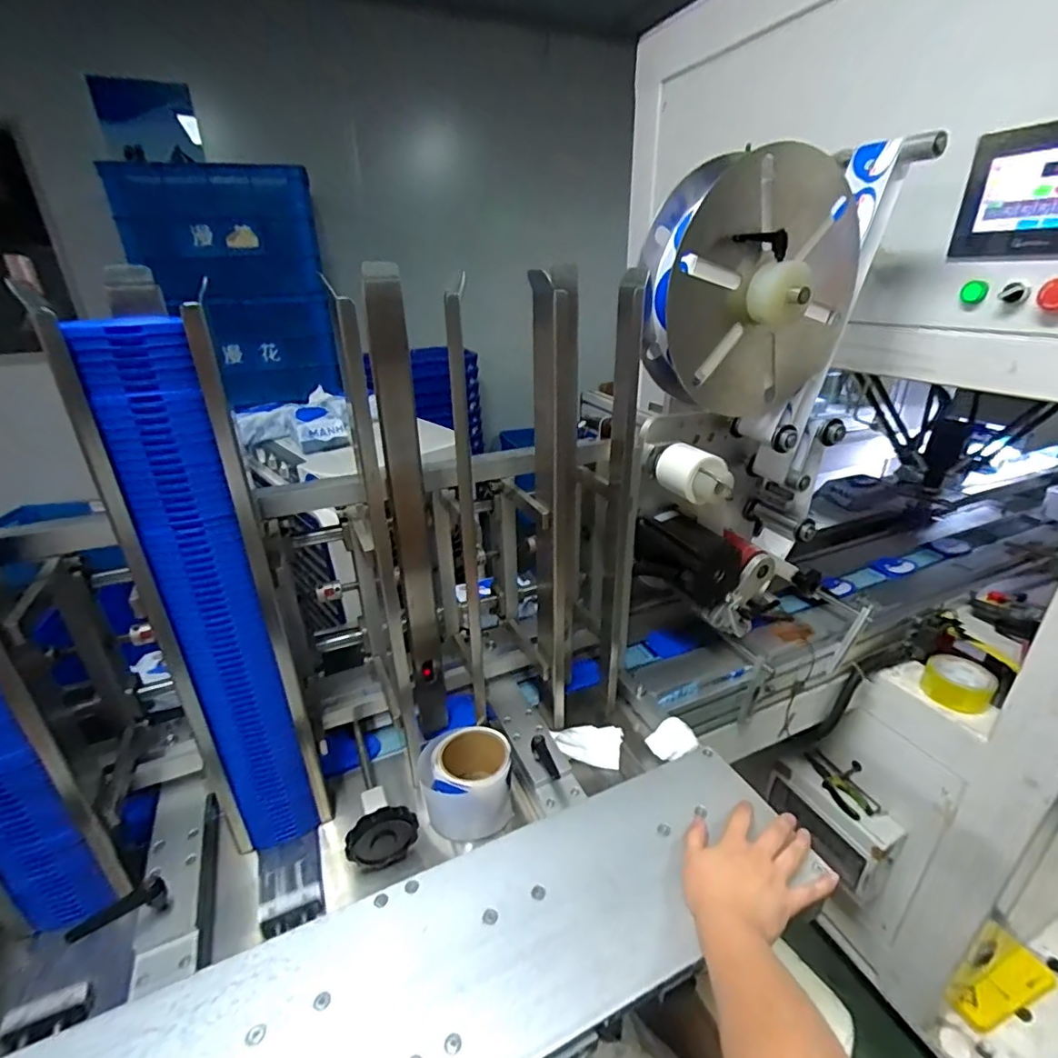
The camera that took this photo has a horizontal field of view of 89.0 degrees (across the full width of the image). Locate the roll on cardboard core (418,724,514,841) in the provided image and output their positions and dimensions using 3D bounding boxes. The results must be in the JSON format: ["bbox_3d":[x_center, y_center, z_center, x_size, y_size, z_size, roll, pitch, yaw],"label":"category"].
[{"bbox_3d":[-0.073,0.301,0.653,0.109,0.066,0.120,-13,28,-24],"label":"roll on cardboard core"}]

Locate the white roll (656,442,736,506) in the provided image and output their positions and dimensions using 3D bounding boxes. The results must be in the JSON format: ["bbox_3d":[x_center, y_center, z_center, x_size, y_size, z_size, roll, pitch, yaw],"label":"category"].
[{"bbox_3d":[0.243,-0.080,0.796,0.067,0.065,0.110,-9,26,-16],"label":"white roll"}]

